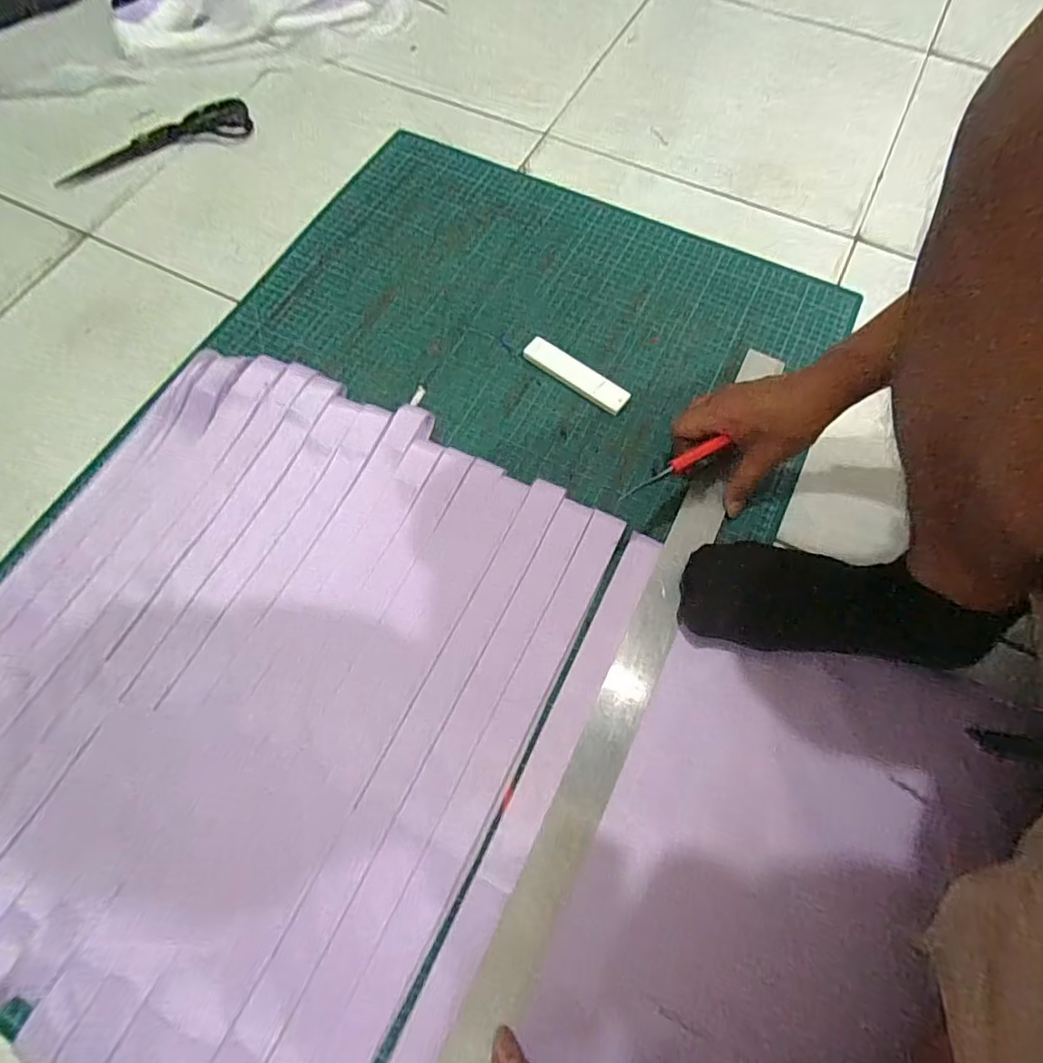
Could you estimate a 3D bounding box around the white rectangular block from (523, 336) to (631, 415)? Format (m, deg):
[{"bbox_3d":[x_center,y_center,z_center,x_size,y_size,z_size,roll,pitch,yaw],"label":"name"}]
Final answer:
[{"bbox_3d":[0.056,-0.159,0.546,0.116,0.011,0.030,36,72,13],"label":"white rectangular block"}]

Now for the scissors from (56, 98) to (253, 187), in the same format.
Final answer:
[{"bbox_3d":[-0.453,-0.484,0.669,0.231,0.014,0.064,-24,71,-10],"label":"scissors"}]

